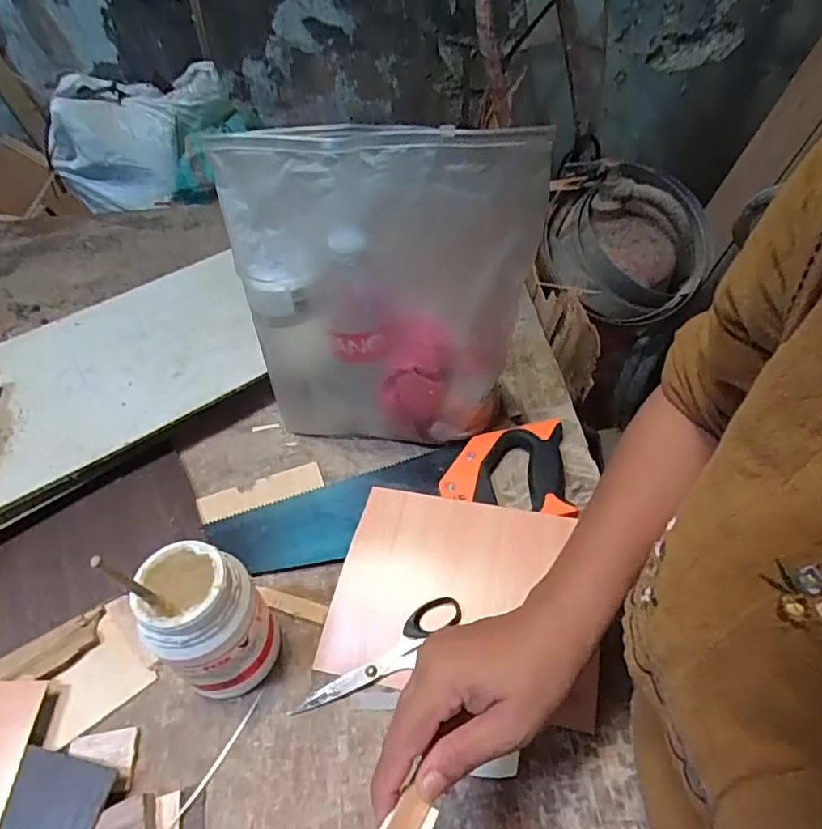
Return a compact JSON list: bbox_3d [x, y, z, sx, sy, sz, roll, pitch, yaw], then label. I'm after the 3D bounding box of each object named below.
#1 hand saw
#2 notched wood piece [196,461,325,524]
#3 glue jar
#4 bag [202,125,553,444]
[{"bbox_3d":[-0.016,0.079,0.544,0.355,0.027,0.110,-7,48,-4],"label":"hand saw"},{"bbox_3d":[-0.155,0.080,0.567,0.126,0.004,0.038,-17,42,-11],"label":"notched wood piece"},{"bbox_3d":[-0.149,0.151,0.413,0.070,0.131,0.073,-1,48,1],"label":"glue jar"},{"bbox_3d":[-0.033,-0.093,0.514,0.274,0.300,0.086,6,50,10],"label":"bag"}]

